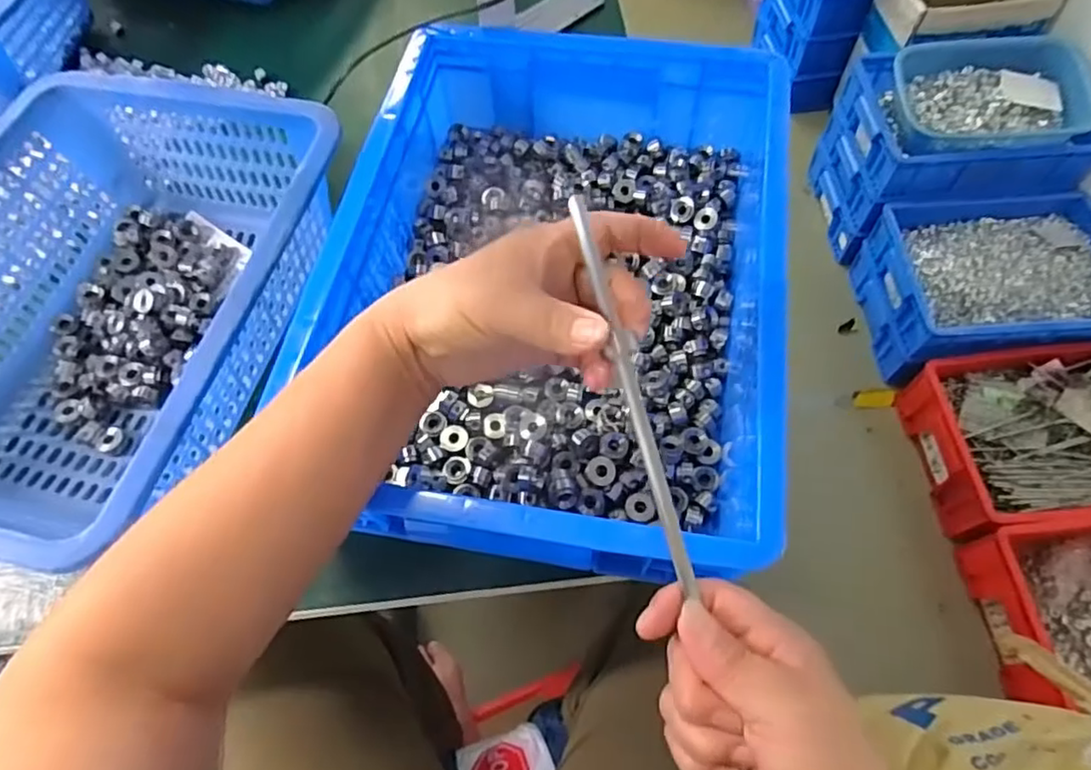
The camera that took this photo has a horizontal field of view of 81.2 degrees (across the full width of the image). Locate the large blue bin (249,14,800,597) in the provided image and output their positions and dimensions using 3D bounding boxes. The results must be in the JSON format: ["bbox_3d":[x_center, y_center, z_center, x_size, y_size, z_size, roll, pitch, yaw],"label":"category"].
[{"bbox_3d":[0.009,-0.086,0.469,0.299,0.099,0.413,8,64,6],"label":"large blue bin"}]

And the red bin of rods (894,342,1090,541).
[{"bbox_3d":[0.970,0.087,1.184,0.506,0.150,0.334,-6,64,-1],"label":"red bin of rods"}]

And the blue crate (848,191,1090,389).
[{"bbox_3d":[0.925,-0.209,1.331,0.457,0.172,0.350,-6,64,-2],"label":"blue crate"}]

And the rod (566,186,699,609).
[{"bbox_3d":[0.041,0.000,0.304,0.010,0.004,0.187,-15,87,-6],"label":"rod"}]

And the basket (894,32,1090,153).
[{"bbox_3d":[0.897,-0.603,1.302,0.357,0.125,0.271,-8,64,-2],"label":"basket"}]

